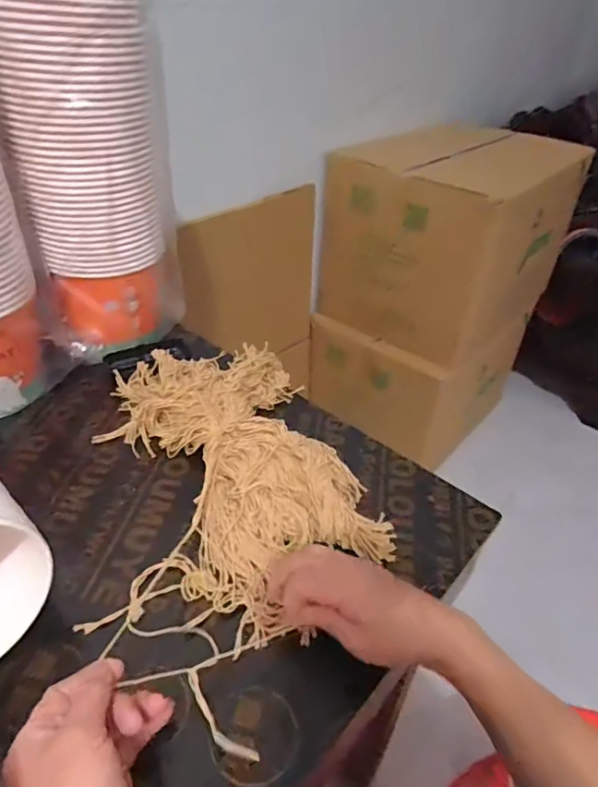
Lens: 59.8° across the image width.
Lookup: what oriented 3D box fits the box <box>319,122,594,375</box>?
[{"bbox_3d":[0.401,-0.413,1.454,0.454,0.461,0.601,30,46,31],"label":"box"}]

